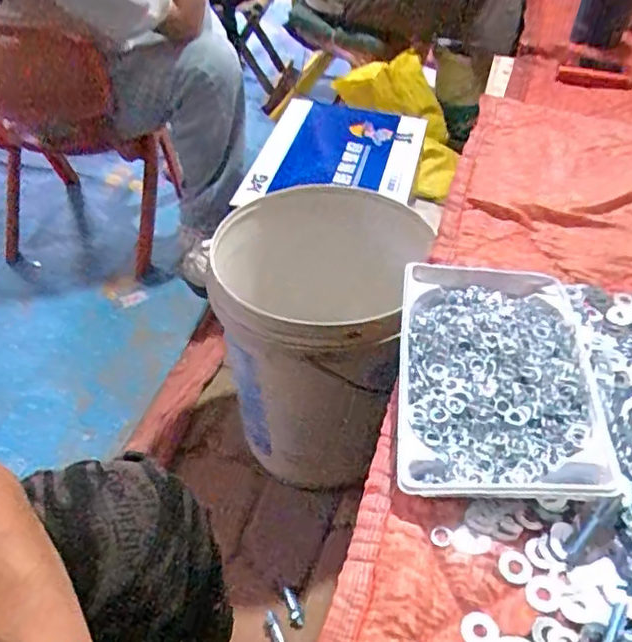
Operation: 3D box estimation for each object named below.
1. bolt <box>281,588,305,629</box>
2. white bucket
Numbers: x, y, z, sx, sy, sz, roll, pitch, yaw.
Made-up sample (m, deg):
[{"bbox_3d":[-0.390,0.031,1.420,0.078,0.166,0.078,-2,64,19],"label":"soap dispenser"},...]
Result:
[{"bbox_3d":[-0.032,0.395,0.872,0.019,0.014,0.056,-18,47,-15],"label":"bolt"},{"bbox_3d":[0.004,0.032,0.932,0.257,0.350,0.264,12,47,13],"label":"white bucket"}]

